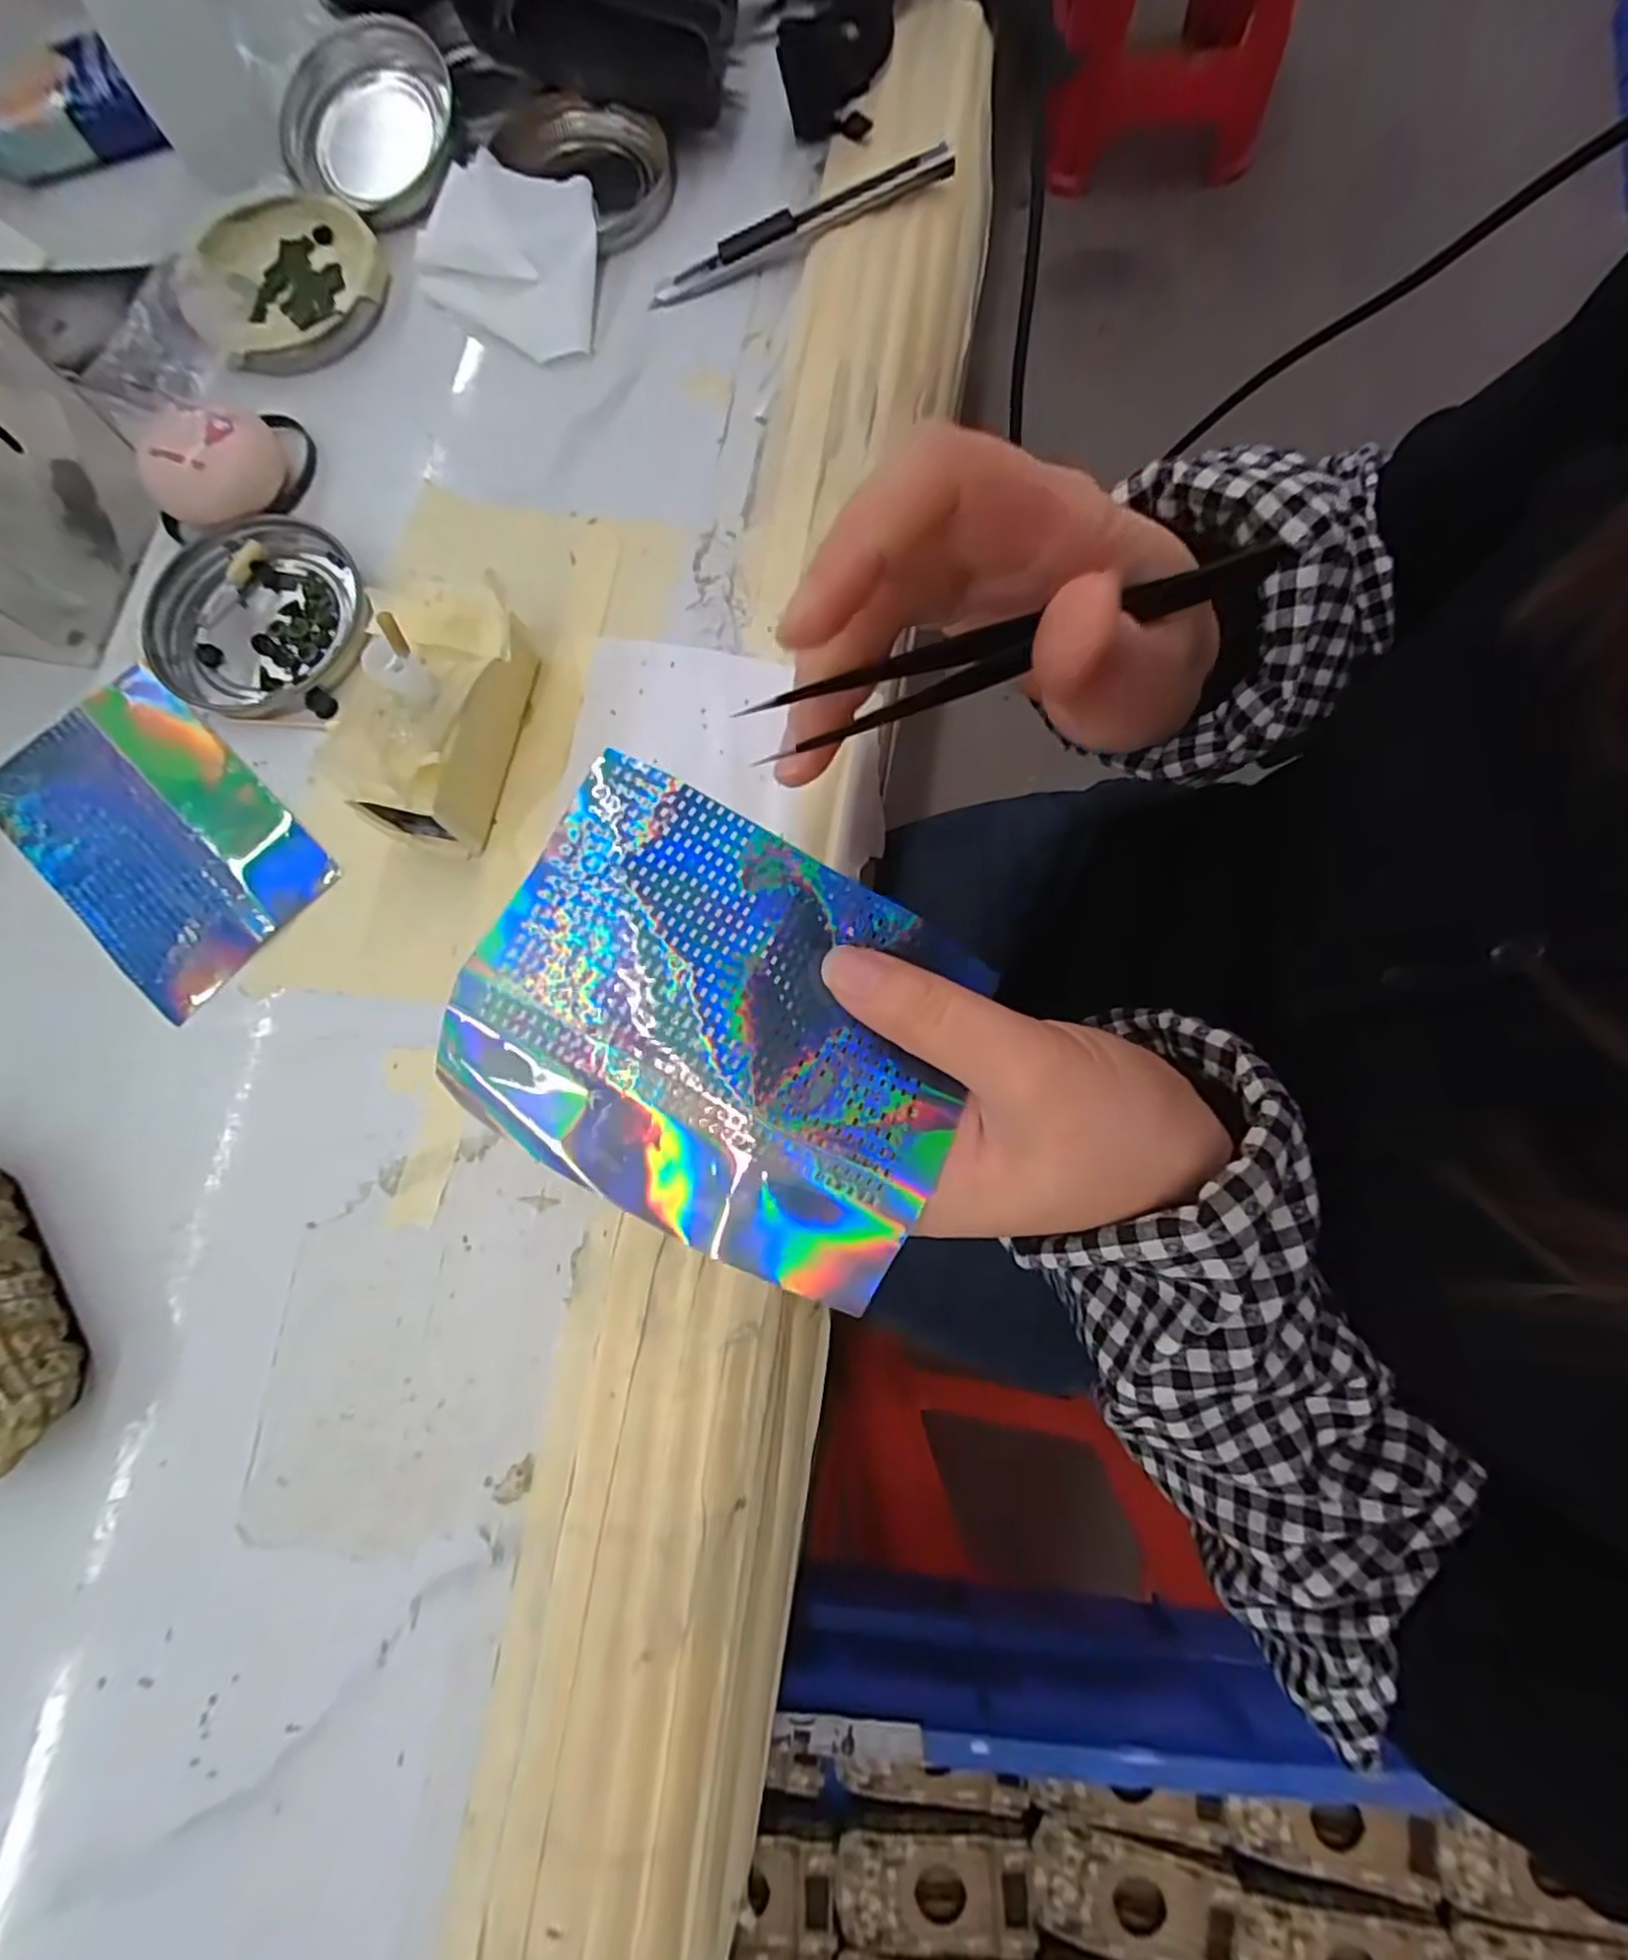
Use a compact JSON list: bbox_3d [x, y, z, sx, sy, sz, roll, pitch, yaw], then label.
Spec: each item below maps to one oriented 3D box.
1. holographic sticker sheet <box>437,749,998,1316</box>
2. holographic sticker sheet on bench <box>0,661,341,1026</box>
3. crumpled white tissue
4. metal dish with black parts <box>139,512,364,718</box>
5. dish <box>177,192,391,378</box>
[{"bbox_3d":[-0.021,0.013,0.173,0.118,0.029,0.100,25,81,6],"label":"holographic sticker sheet"},{"bbox_3d":[-0.236,-0.054,0.245,0.124,0.004,0.075,44,83,9],"label":"holographic sticker sheet on bench"},{"bbox_3d":[-0.126,-0.298,0.285,0.072,0.012,0.088,-1,79,1],"label":"crumpled white tissue"},{"bbox_3d":[-0.211,-0.134,0.260,0.078,0.011,0.078,0,79,1],"label":"metal dish with black parts"},{"bbox_3d":[-0.222,-0.291,0.286,0.086,0.014,0.078,44,83,9],"label":"dish"}]

